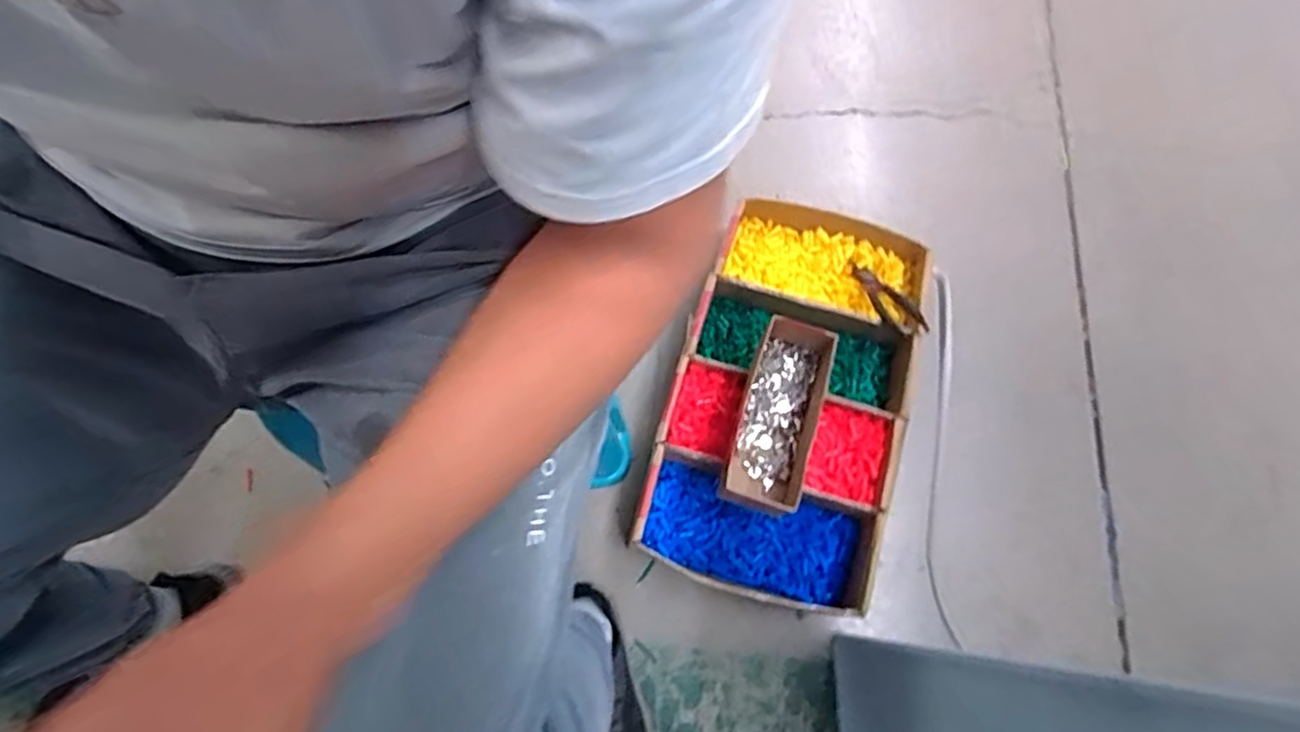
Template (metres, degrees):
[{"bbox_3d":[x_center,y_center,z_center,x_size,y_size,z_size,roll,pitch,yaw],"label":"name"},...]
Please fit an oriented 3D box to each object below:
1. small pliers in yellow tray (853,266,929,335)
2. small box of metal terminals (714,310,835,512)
[{"bbox_3d":[0.330,-0.092,0.928,0.052,0.023,0.139,-26,53,-9],"label":"small pliers in yellow tray"},{"bbox_3d":[0.158,0.067,0.825,0.096,0.092,0.220,16,73,4],"label":"small box of metal terminals"}]

